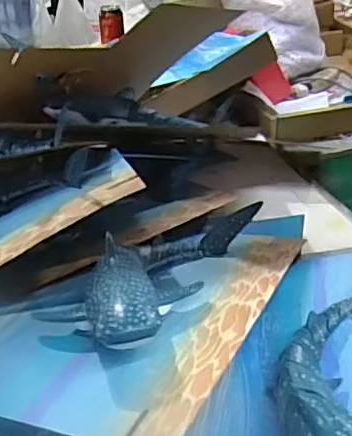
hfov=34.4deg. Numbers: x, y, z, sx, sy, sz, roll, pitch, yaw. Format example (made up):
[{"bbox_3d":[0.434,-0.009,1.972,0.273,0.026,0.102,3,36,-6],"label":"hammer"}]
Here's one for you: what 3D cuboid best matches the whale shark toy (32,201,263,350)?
[{"bbox_3d":[-0.008,0.042,0.515,0.105,0.069,0.258,12,16,17],"label":"whale shark toy"}]

